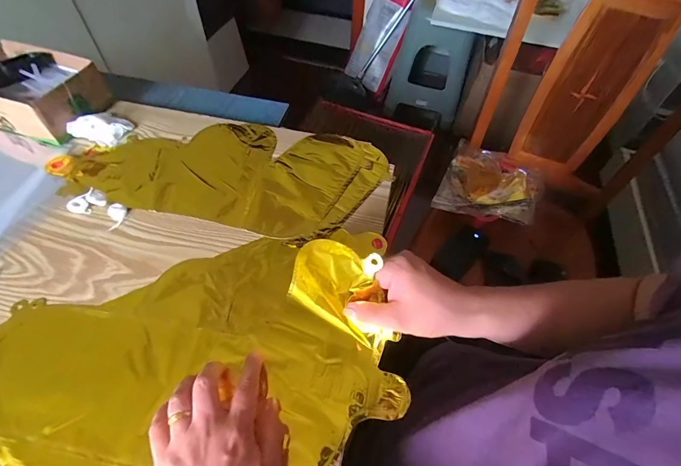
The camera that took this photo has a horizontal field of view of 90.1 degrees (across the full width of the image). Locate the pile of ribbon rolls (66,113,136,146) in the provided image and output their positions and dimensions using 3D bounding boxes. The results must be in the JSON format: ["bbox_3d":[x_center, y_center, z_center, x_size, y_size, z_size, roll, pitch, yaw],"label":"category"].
[{"bbox_3d":[-0.368,-0.166,0.522,0.067,0.030,0.062,19,55,12],"label":"pile of ribbon rolls"}]

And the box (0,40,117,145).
[{"bbox_3d":[-0.487,-0.228,0.543,0.195,0.072,0.147,16,55,10],"label":"box"}]

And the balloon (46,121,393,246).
[{"bbox_3d":[-0.162,-0.103,0.496,0.435,0.014,0.206,12,54,7],"label":"balloon"}]

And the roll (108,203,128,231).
[{"bbox_3d":[-0.287,-0.023,0.437,0.021,0.010,0.036,-14,55,-12],"label":"roll"}]

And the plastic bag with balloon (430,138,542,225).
[{"bbox_3d":[0.378,-0.124,0.852,0.222,0.043,0.286,24,57,13],"label":"plastic bag with balloon"}]

